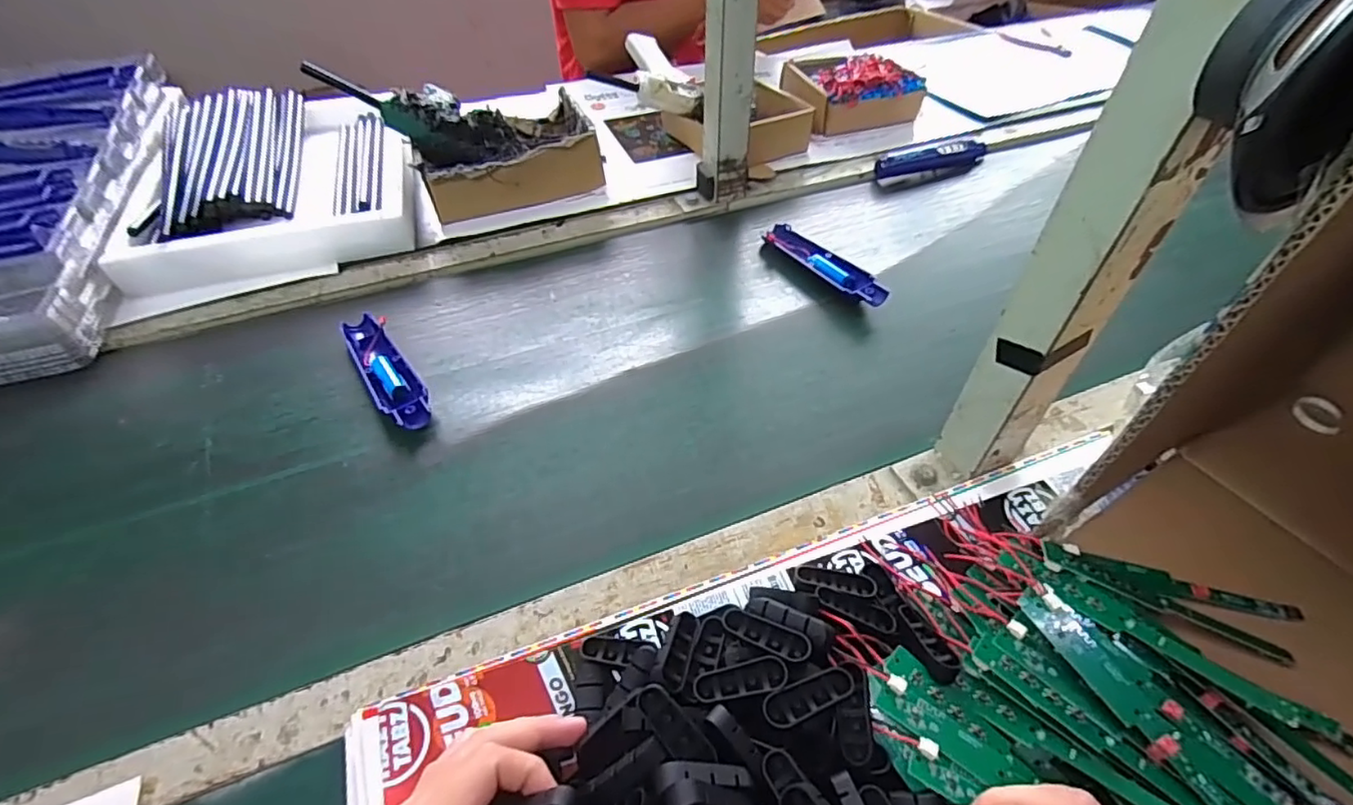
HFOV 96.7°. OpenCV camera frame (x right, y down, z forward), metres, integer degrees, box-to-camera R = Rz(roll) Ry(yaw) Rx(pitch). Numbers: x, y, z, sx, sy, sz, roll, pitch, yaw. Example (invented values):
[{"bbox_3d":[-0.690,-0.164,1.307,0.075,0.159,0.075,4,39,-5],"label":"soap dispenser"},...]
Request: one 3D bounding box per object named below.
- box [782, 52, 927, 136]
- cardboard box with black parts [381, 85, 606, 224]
[{"bbox_3d":[0.268,-0.454,0.891,0.176,0.072,0.142,-14,47,-11],"label":"box"},{"bbox_3d":[-0.223,-0.329,0.735,0.219,0.080,0.221,-16,49,-14],"label":"cardboard box with black parts"}]

